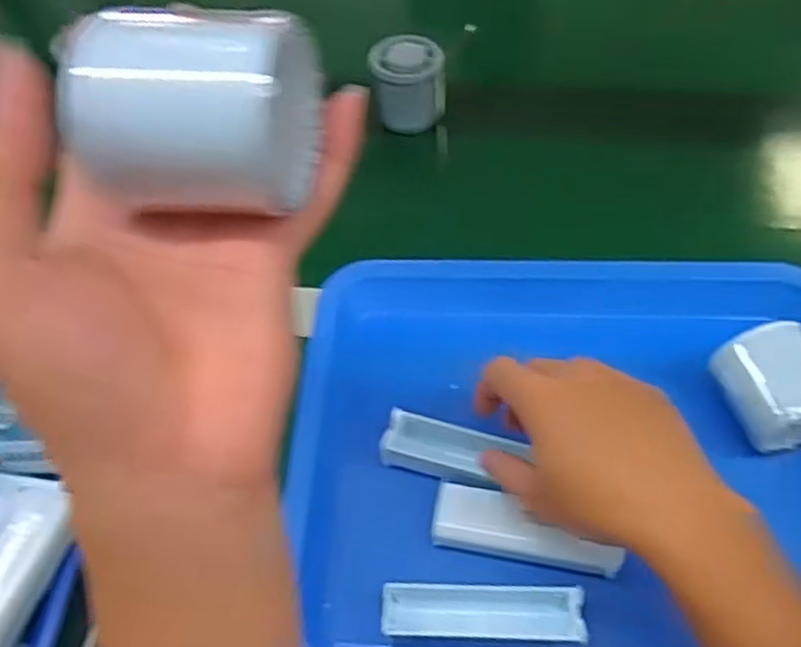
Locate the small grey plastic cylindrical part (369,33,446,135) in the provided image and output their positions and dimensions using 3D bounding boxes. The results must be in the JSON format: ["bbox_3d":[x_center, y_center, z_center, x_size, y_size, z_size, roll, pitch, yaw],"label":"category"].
[{"bbox_3d":[0.006,-0.201,0.628,0.057,0.062,0.066,-8,56,-1],"label":"small grey plastic cylindrical part"}]

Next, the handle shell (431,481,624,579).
[{"bbox_3d":[0.070,0.114,0.418,0.102,0.017,0.032,7,57,9],"label":"handle shell"}]

